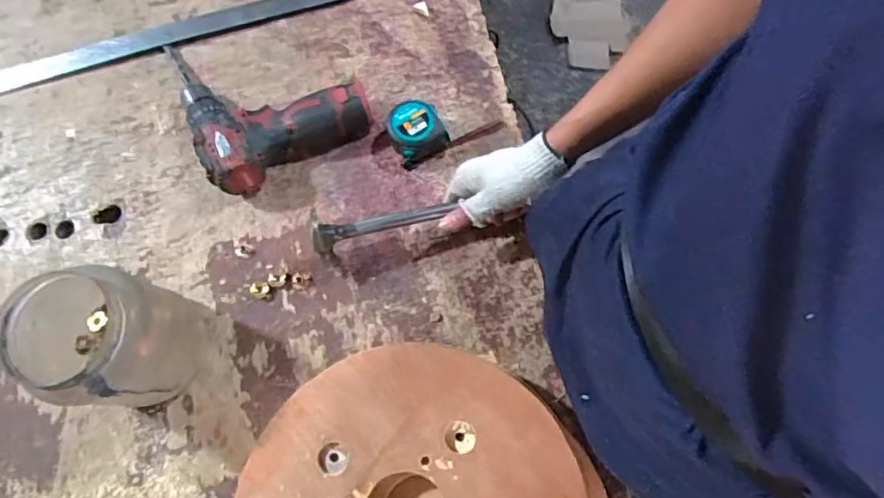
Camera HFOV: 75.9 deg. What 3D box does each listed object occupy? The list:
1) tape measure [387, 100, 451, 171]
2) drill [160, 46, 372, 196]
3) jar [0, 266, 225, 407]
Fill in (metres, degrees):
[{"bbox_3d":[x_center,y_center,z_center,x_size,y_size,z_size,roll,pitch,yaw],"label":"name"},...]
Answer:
[{"bbox_3d":[-0.030,-0.135,0.651,0.060,0.048,0.061,-28,75,-7],"label":"tape measure"},{"bbox_3d":[-0.210,-0.192,0.662,0.193,0.060,0.217,-28,75,-7],"label":"drill"},{"bbox_3d":[-0.307,0.081,0.532,0.116,0.176,0.115,0,74,1],"label":"jar"}]

